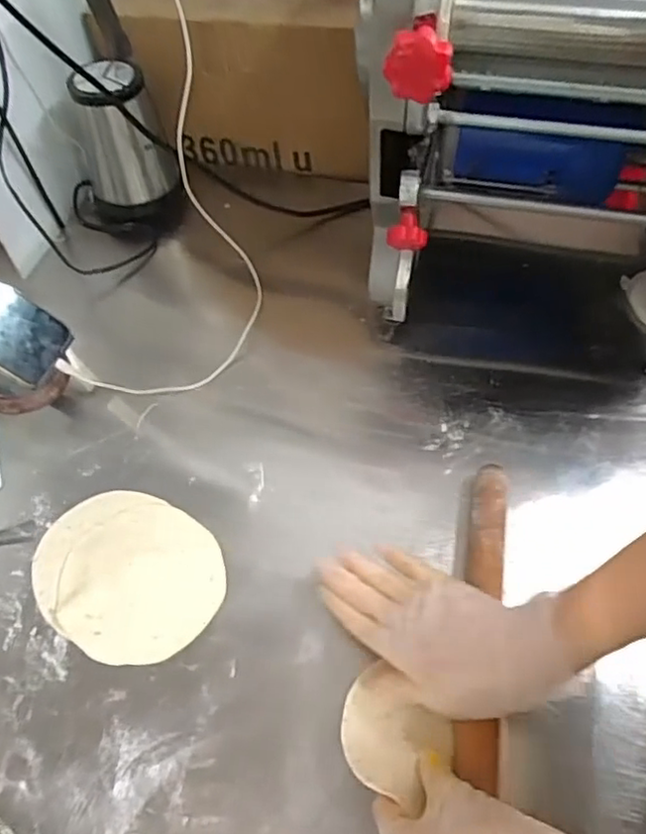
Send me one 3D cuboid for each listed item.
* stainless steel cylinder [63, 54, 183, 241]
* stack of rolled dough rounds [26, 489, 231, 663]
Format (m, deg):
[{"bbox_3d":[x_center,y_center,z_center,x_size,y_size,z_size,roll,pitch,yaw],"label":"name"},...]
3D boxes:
[{"bbox_3d":[-0.246,-0.314,0.770,0.121,0.182,0.114,32,62,21],"label":"stainless steel cylinder"},{"bbox_3d":[-0.169,0.131,0.547,0.169,0.013,0.131,27,61,19],"label":"stack of rolled dough rounds"}]

